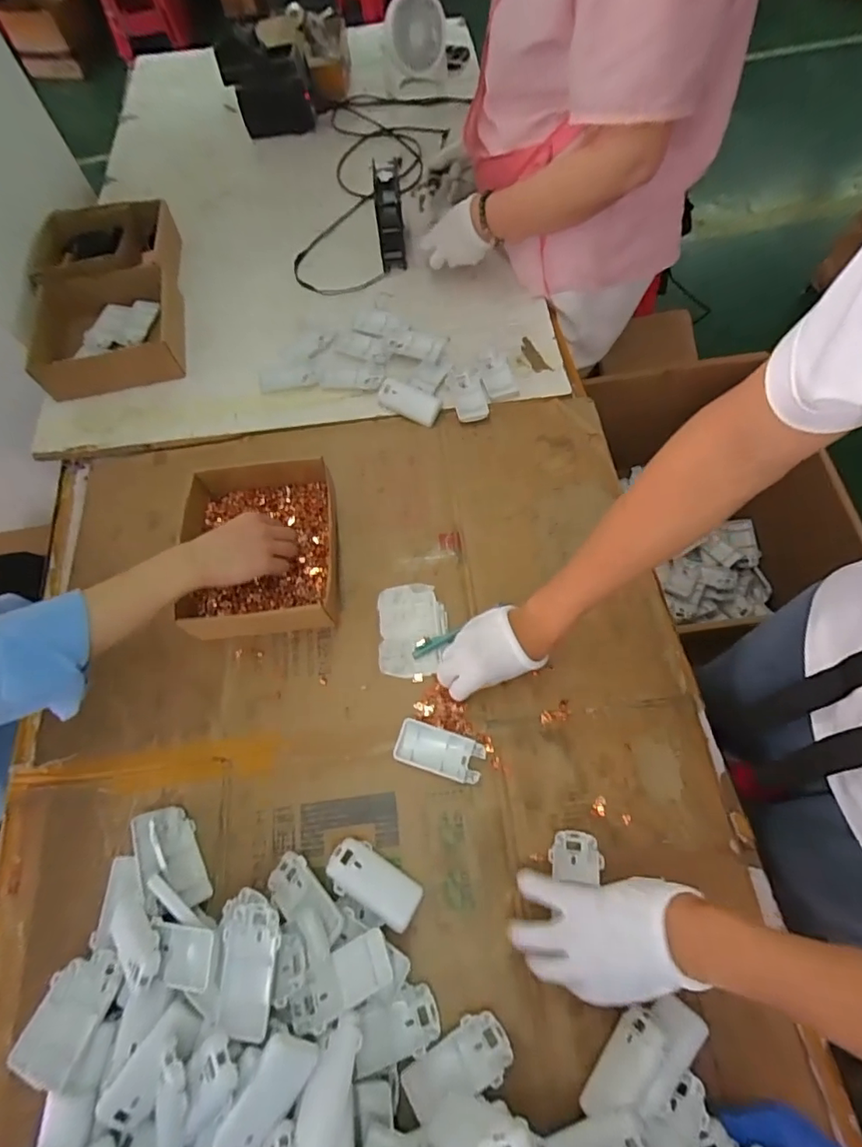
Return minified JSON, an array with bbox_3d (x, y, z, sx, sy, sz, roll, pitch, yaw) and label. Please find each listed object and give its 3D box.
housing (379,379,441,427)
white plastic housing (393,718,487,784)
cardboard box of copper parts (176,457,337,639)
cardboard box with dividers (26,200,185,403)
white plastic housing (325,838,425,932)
[{"bbox_3d":[-0.031,-0.255,0.786,0.094,0.023,0.048,27,71,13],"label":"housing"},{"bbox_3d":[0.010,0.196,0.588,0.095,0.013,0.047,15,69,9],"label":"white plastic housing"},{"bbox_3d":[-0.218,-0.034,0.675,0.197,0.062,0.221,-8,67,0],"label":"cardboard box of copper parts"},{"bbox_3d":[-0.526,-0.452,0.867,0.235,0.077,0.358,-11,67,-2],"label":"cardboard box with dividers"},{"bbox_3d":[-0.057,0.306,0.530,0.095,0.014,0.049,27,55,11],"label":"white plastic housing"}]

